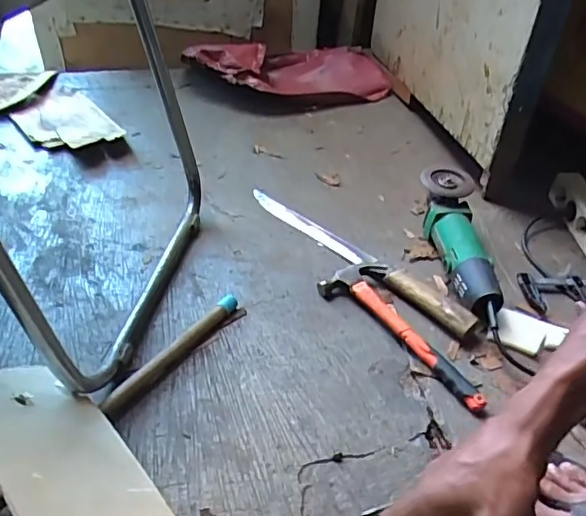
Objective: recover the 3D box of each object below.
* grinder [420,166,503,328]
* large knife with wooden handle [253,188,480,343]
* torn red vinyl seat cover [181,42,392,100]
[{"bbox_3d":[0.245,-0.022,0.848,0.079,0.085,0.290,6,41,-2],"label":"grinder"},{"bbox_3d":[0.094,-0.011,0.860,0.419,0.031,0.043,35,48,28],"label":"large knife with wooden handle"},{"bbox_3d":[0.007,-0.420,1.263,0.445,0.093,0.195,-15,45,-24],"label":"torn red vinyl seat cover"}]

